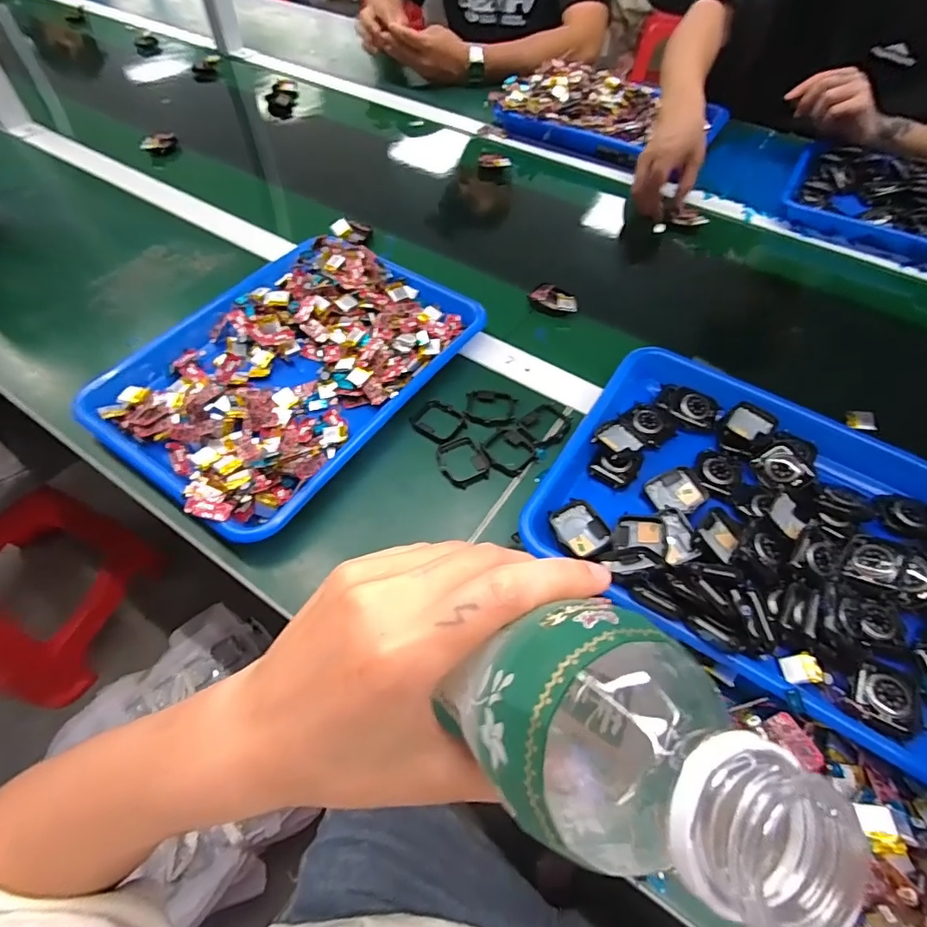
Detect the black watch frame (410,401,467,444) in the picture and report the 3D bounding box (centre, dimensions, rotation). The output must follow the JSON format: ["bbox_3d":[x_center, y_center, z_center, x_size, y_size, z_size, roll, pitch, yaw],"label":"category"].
[{"bbox_3d":[-0.024,-0.040,0.470,0.046,0.007,0.040,36,61,20],"label":"black watch frame"}]

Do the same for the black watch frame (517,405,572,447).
[{"bbox_3d":[0.076,-0.035,0.471,0.051,0.005,0.042,-26,60,-19],"label":"black watch frame"}]

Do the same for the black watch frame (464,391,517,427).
[{"bbox_3d":[0.026,-0.051,0.482,0.047,0.008,0.039,6,55,2],"label":"black watch frame"}]

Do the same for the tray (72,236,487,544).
[{"bbox_3d":[-0.172,-0.104,0.498,0.272,0.042,0.339,33,60,18],"label":"tray"}]

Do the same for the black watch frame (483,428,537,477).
[{"bbox_3d":[0.042,-0.011,0.454,0.044,0.007,0.045,30,59,17],"label":"black watch frame"}]

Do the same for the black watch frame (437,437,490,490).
[{"bbox_3d":[-0.002,-0.002,0.449,0.040,0.006,0.049,-26,60,-19],"label":"black watch frame"}]

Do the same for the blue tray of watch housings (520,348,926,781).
[{"bbox_3d":[0.235,0.044,0.388,0.327,0.038,0.250,30,59,17],"label":"blue tray of watch housings"}]

